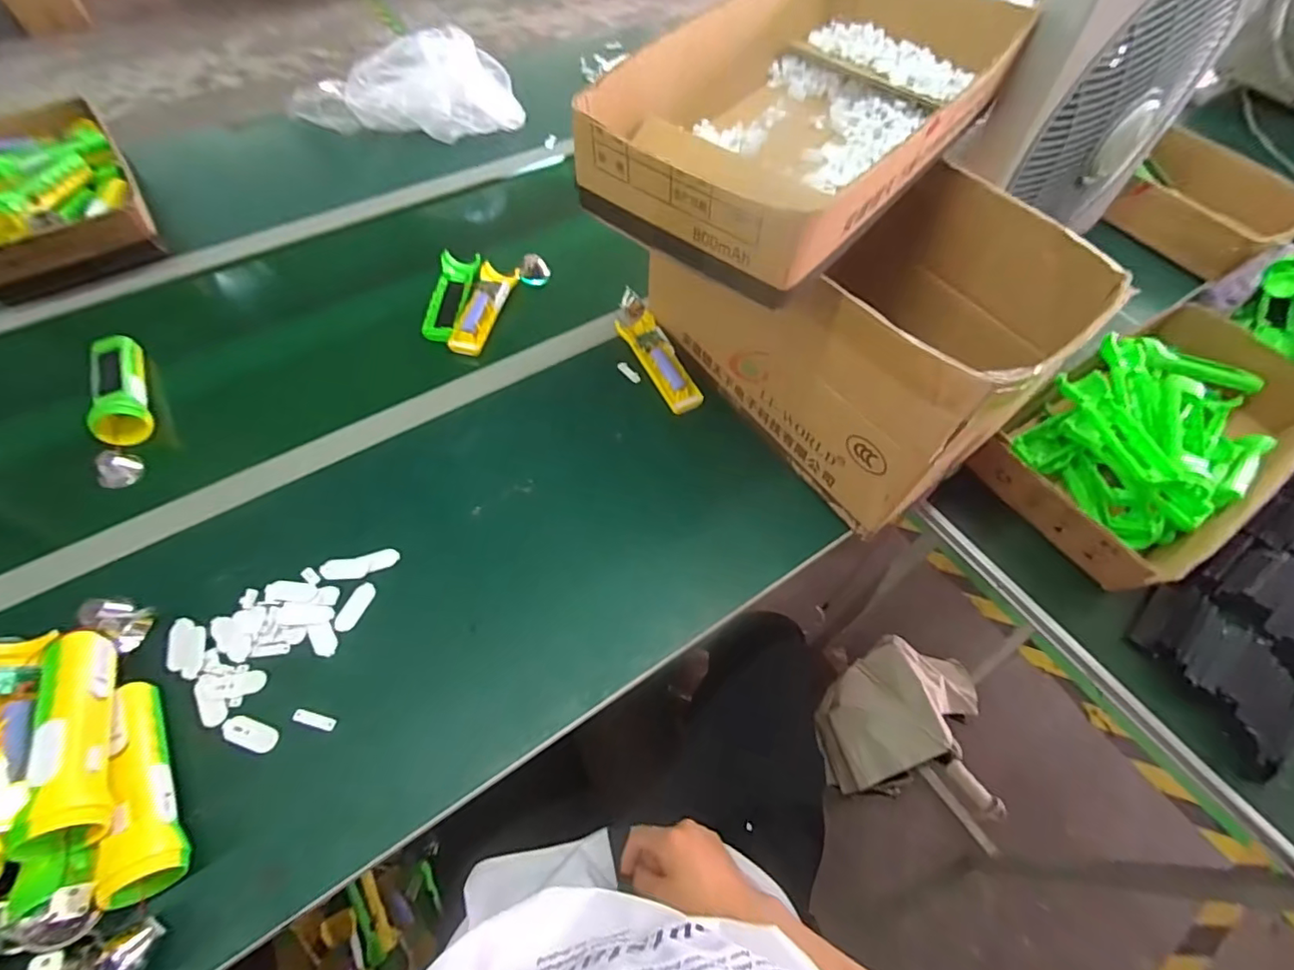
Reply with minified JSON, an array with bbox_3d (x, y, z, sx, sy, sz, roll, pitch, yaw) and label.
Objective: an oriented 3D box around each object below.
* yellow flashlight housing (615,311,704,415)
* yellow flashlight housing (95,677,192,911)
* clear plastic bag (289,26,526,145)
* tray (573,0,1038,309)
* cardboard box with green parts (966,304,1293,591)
[{"bbox_3d":[0.018,-0.163,0.707,0.051,0.025,0.162,-24,62,-16],"label":"yellow flashlight housing"},{"bbox_3d":[-0.401,0.235,0.435,0.042,0.051,0.159,-28,55,-16],"label":"yellow flashlight housing"},{"bbox_3d":[-0.458,-0.720,0.980,0.424,0.144,0.119,4,58,0],"label":"clear plastic bag"},{"bbox_3d":[0.153,-0.346,0.492,0.221,0.084,0.439,36,64,19],"label":"tray"},{"bbox_3d":[0.666,-0.077,0.692,0.498,0.088,0.235,-30,64,-19],"label":"cardboard box with green parts"}]

